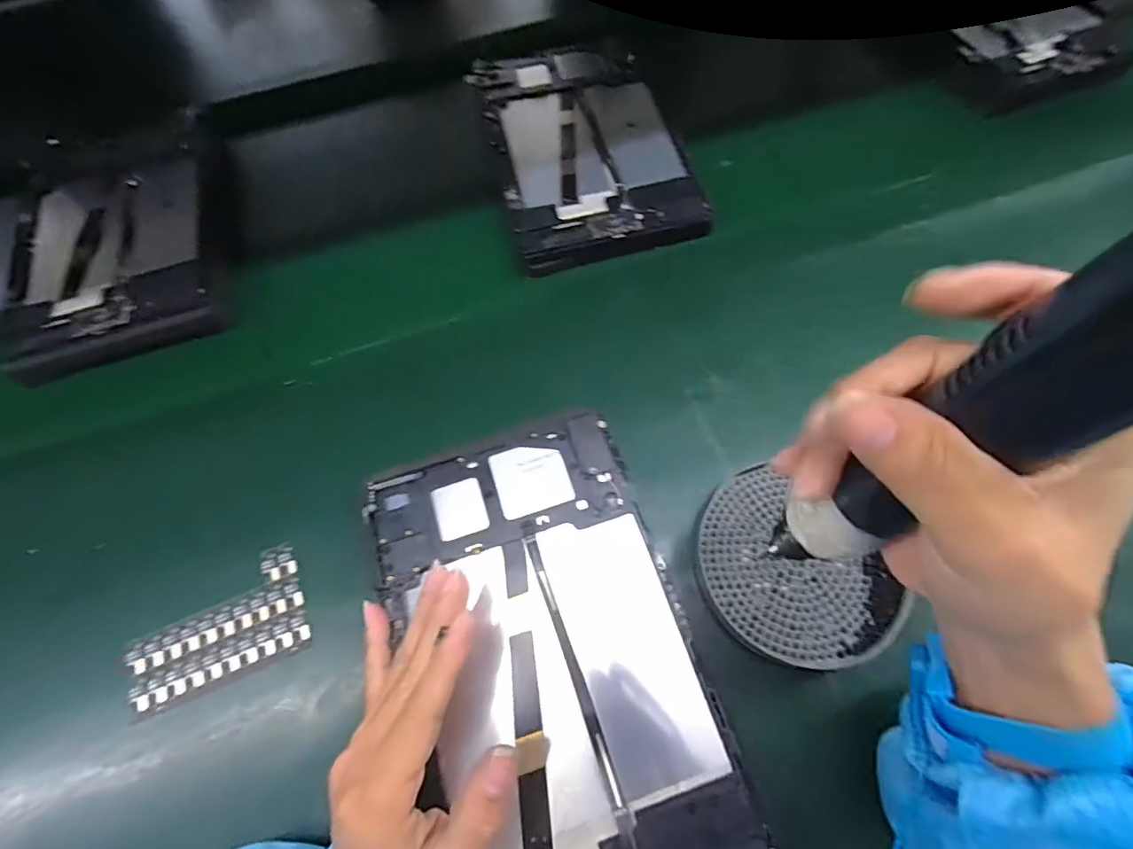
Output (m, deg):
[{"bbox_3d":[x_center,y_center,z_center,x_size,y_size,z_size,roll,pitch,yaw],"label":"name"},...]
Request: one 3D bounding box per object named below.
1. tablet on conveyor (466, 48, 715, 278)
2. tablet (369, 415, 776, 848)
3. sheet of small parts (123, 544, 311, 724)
[{"bbox_3d":[0.013,-0.242,0.439,0.147,0.021,0.242,-13,65,-3],"label":"tablet on conveyor"},{"bbox_3d":[-0.011,0.118,0.264,0.145,0.011,0.234,-17,69,-4],"label":"tablet"},{"bbox_3d":[-0.203,0.118,0.295,0.097,0.006,0.058,-23,70,-6],"label":"sheet of small parts"}]

